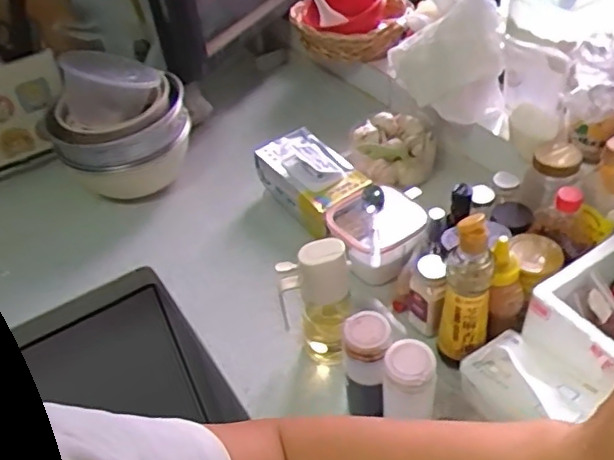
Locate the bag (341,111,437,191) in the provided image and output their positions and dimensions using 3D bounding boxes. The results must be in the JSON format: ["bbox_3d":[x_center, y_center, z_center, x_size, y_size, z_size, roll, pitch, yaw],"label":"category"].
[{"bbox_3d":[0.162,-0.153,1.126,0.147,0.085,0.148,-29,47,-22],"label":"bag"}]

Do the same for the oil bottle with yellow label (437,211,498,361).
[{"bbox_3d":[0.199,0.074,0.734,0.060,0.207,0.059,7,44,15],"label":"oil bottle with yellow label"}]

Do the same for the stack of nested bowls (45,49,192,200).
[{"bbox_3d":[-0.349,-0.193,1.116,0.243,0.253,0.206,-21,44,-14],"label":"stack of nested bowls"}]

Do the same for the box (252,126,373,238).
[{"bbox_3d":[0.013,-0.090,1.059,0.126,0.089,0.220,-27,46,-21],"label":"box"}]

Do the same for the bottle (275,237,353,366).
[{"bbox_3d":[0.012,0.098,0.803,0.097,0.188,0.072,-7,42,1],"label":"bottle"}]

